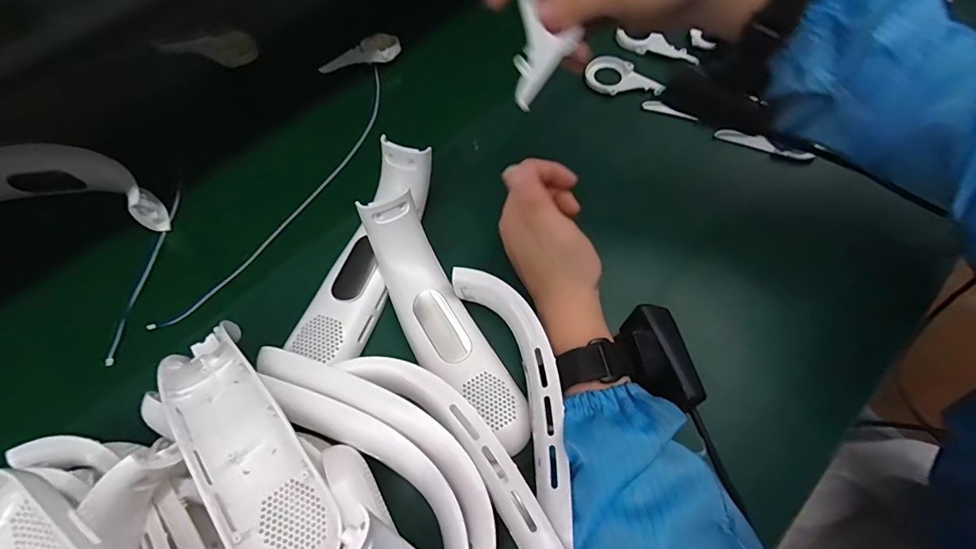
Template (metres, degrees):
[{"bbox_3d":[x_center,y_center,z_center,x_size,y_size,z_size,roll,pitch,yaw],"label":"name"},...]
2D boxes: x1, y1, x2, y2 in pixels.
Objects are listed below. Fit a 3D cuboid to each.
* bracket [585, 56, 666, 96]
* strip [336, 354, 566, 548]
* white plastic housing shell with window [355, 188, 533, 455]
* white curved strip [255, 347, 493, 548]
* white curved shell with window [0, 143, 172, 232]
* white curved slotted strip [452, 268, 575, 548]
[{"bbox_3d":[0.136,-0.195,0.453,0.077,0.016,0.037,27,66,12],"label":"bracket"},{"bbox_3d":[-0.012,0.106,0.268,0.182,0.015,0.039,41,70,17],"label":"strip"},{"bbox_3d":[-0.032,0.031,0.313,0.053,0.050,0.191,-26,67,-13],"label":"white plastic housing shell with window"},{"bbox_3d":[-0.062,0.094,0.274,0.186,0.014,0.046,36,69,16],"label":"white curved strip"},{"bbox_3d":[-0.375,-0.079,0.391,0.188,0.042,0.050,6,64,2],"label":"white curved shell with window"},{"bbox_3d":[0.025,0.068,0.293,0.041,0.021,0.175,-19,65,-10],"label":"white curved slotted strip"}]

